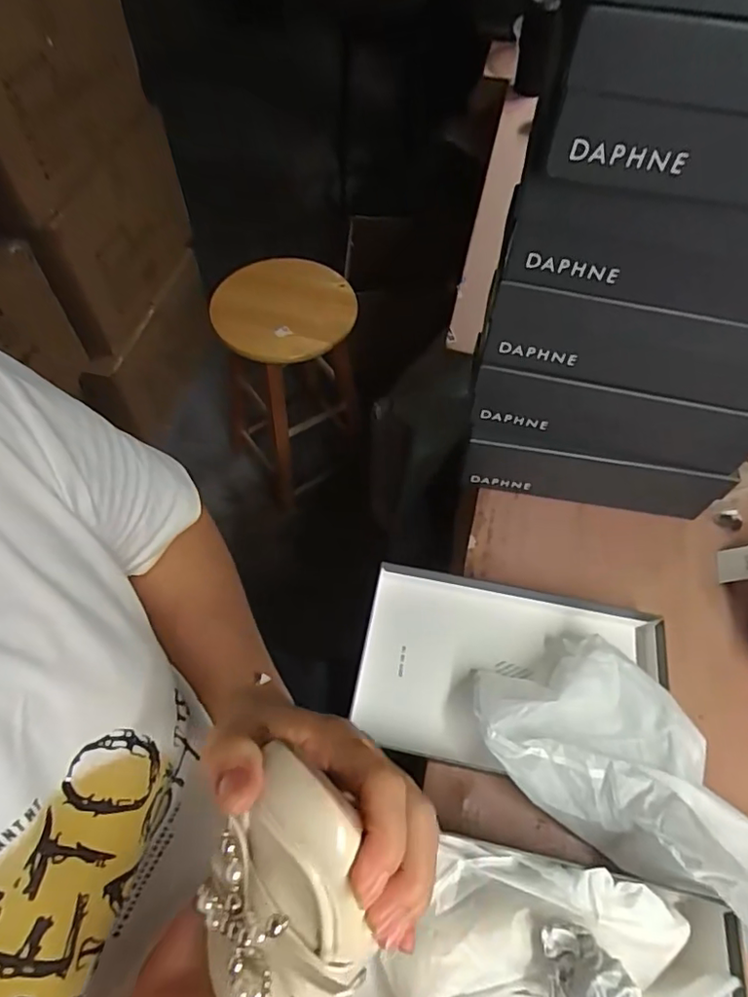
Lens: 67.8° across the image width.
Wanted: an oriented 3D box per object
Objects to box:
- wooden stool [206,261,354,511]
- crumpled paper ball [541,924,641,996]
[{"bbox_3d":[-0.194,-0.263,1.277,0.257,0.505,0.307,-31,64,-19],"label":"wooden stool"},{"bbox_3d":[0.147,0.333,0.376,0.049,0.054,0.066,0,58,-1],"label":"crumpled paper ball"}]

